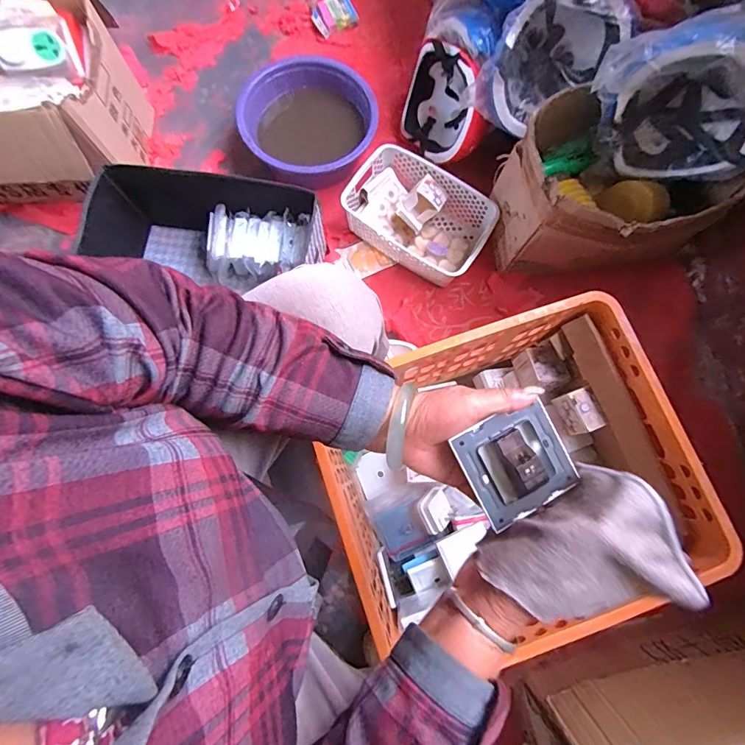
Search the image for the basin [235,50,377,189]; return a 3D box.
[{"bbox_3d":[-0.139,-0.541,0.925,0.284,0.112,0.277,0,78,0],"label":"basin"}]

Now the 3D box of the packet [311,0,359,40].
[{"bbox_3d":[-0.095,-0.911,1.049,0.108,0.025,0.082,-36,107,-3],"label":"packet"}]

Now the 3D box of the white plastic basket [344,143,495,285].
[{"bbox_3d":[0.099,-0.330,0.886,0.298,0.095,0.203,32,79,7],"label":"white plastic basket"}]

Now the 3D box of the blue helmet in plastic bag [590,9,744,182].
[{"bbox_3d":[0.479,-0.421,0.634,0.267,0.222,0.131,27,79,6],"label":"blue helmet in plastic bag"}]

